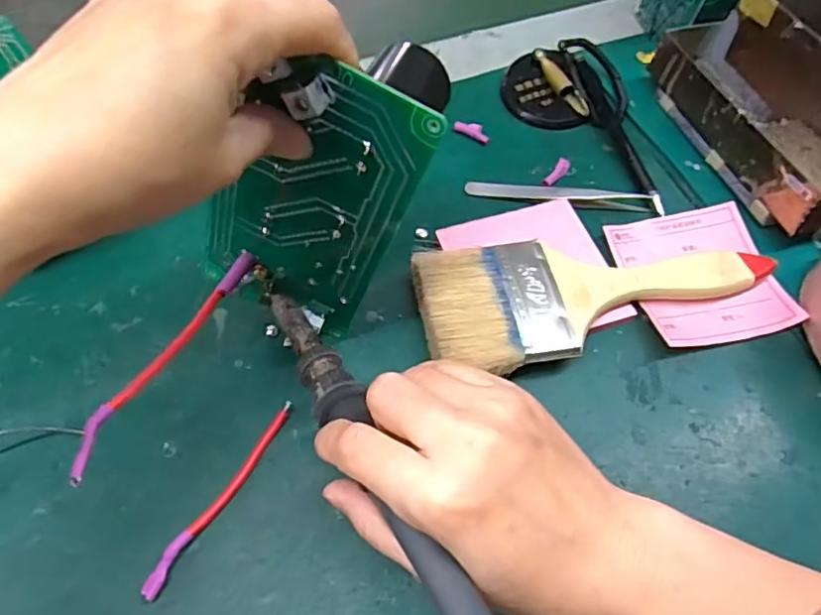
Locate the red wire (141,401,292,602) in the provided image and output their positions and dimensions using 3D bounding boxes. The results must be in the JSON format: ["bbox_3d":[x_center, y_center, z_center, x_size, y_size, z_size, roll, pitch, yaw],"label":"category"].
[{"bbox_3d":[-0.085,0.084,0.263,0.007,0.007,0.099,27,62,15],"label":"red wire"}]

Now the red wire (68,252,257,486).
[{"bbox_3d":[-0.097,0.017,0.237,0.008,0.008,0.122,17,44,10],"label":"red wire"}]

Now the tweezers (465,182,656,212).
[{"bbox_3d":[0.092,-0.070,0.358,0.111,0.005,0.018,4,59,2],"label":"tweezers"}]

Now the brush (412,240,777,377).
[{"bbox_3d":[0.100,-0.007,0.310,0.191,0.025,0.069,-9,59,-6],"label":"brush"}]

